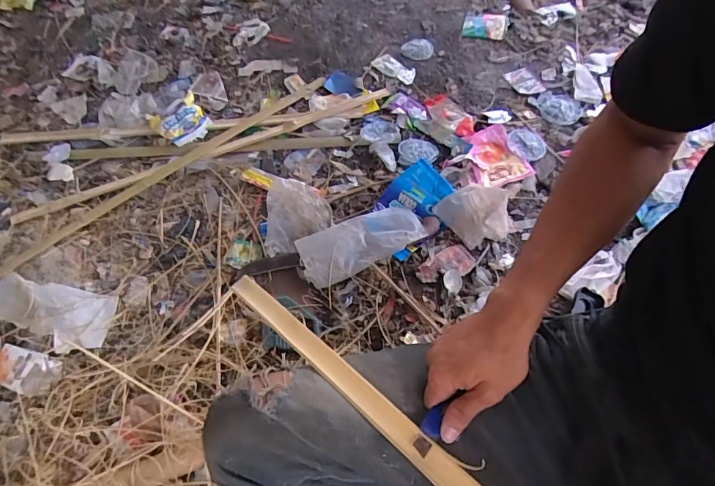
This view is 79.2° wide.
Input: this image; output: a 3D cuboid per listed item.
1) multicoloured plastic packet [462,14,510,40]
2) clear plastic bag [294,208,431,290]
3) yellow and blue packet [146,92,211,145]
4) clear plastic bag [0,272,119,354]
[{"bbox_3d":[0.375,-0.638,1.261,0.123,0.012,0.112,11,62,9],"label":"multicoloured plastic packet"},{"bbox_3d":[0.008,-0.002,0.863,0.245,0.042,0.109,-21,62,-9],"label":"clear plastic bag"},{"bbox_3d":[-0.441,-0.305,1.079,0.128,0.043,0.135,-36,65,-16],"label":"yellow and blue packet"},{"bbox_3d":[-0.584,0.127,0.803,0.264,0.028,0.114,9,62,8],"label":"clear plastic bag"}]

